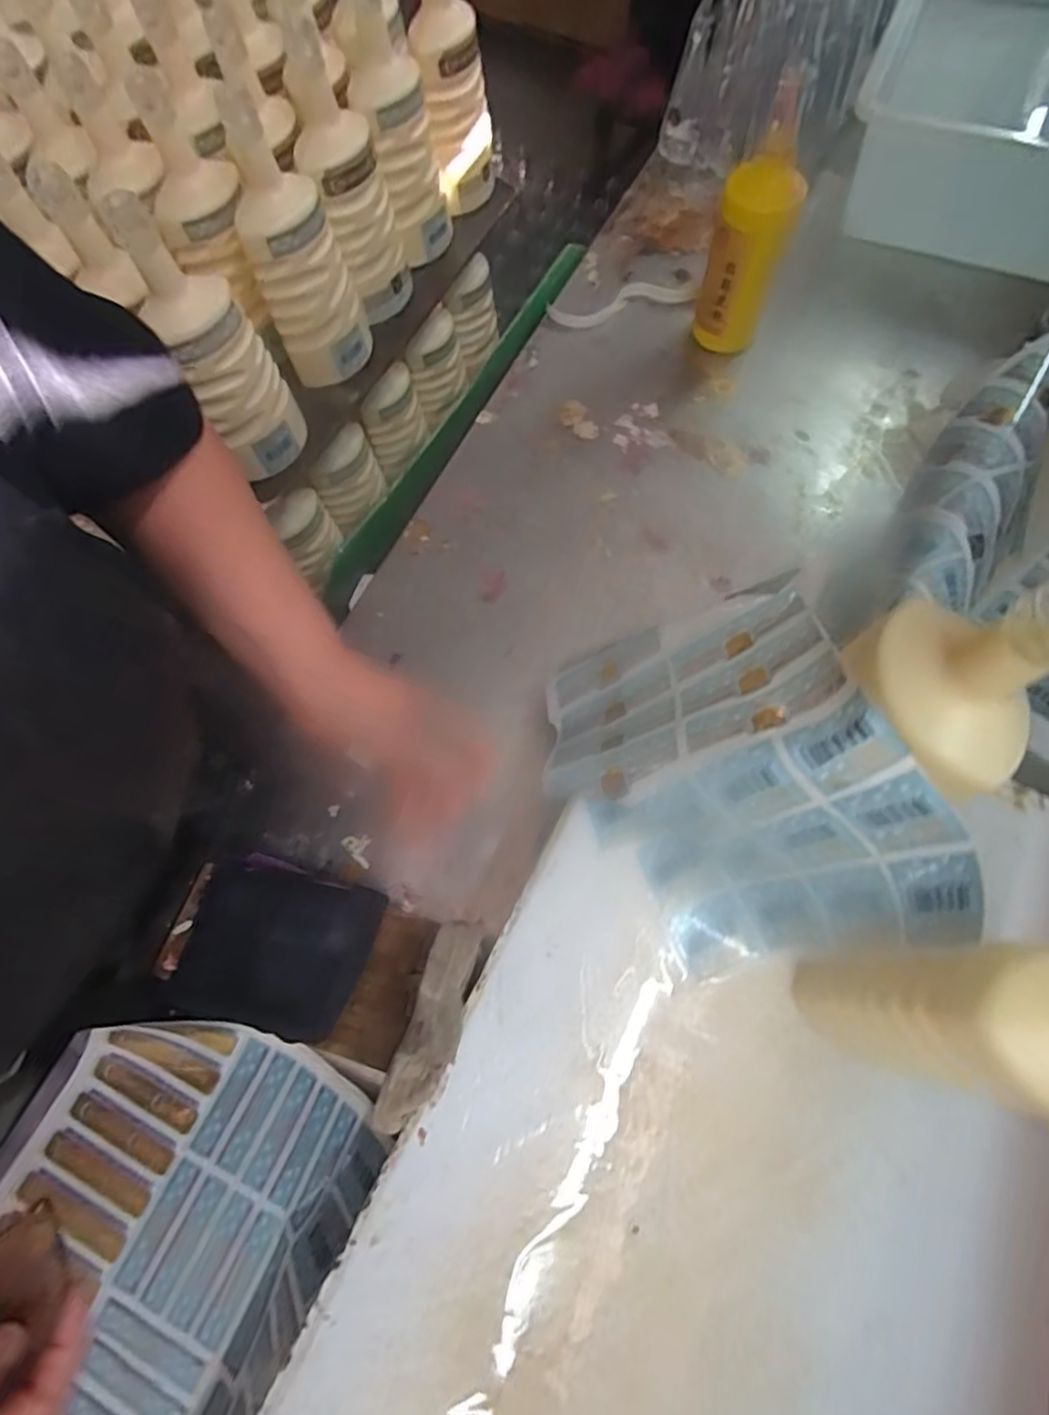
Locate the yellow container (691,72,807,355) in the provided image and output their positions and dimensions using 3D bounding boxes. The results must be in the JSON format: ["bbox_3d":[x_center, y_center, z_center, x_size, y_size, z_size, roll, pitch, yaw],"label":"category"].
[{"bbox_3d":[0.250,-0.513,0.710,0.078,0.203,0.094,21,71,10],"label":"yellow container"}]

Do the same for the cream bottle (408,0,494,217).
[{"bbox_3d":[-0.081,-0.705,0.727,0.077,0.251,0.072,-8,68,2],"label":"cream bottle"}]

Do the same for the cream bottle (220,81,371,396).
[{"bbox_3d":[-0.226,-0.454,0.643,0.086,0.244,0.078,-8,68,2],"label":"cream bottle"}]

